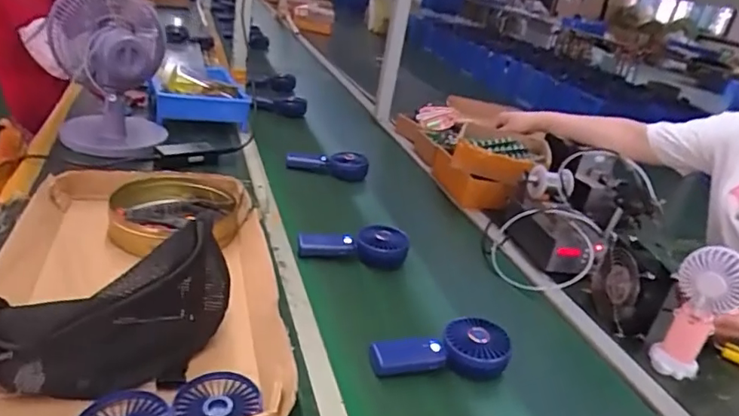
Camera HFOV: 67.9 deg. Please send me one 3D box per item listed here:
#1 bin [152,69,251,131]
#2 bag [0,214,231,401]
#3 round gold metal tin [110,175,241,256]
[{"bbox_3d":[-0.425,-0.277,1.352,0.215,0.092,0.230,-3,28,-26],"label":"bin"},{"bbox_3d":[-0.288,0.116,0.579,0.285,0.125,0.126,-5,28,-26],"label":"bag"},{"bbox_3d":[-0.309,0.007,0.874,0.196,0.048,0.182,-8,29,-29],"label":"round gold metal tin"}]

